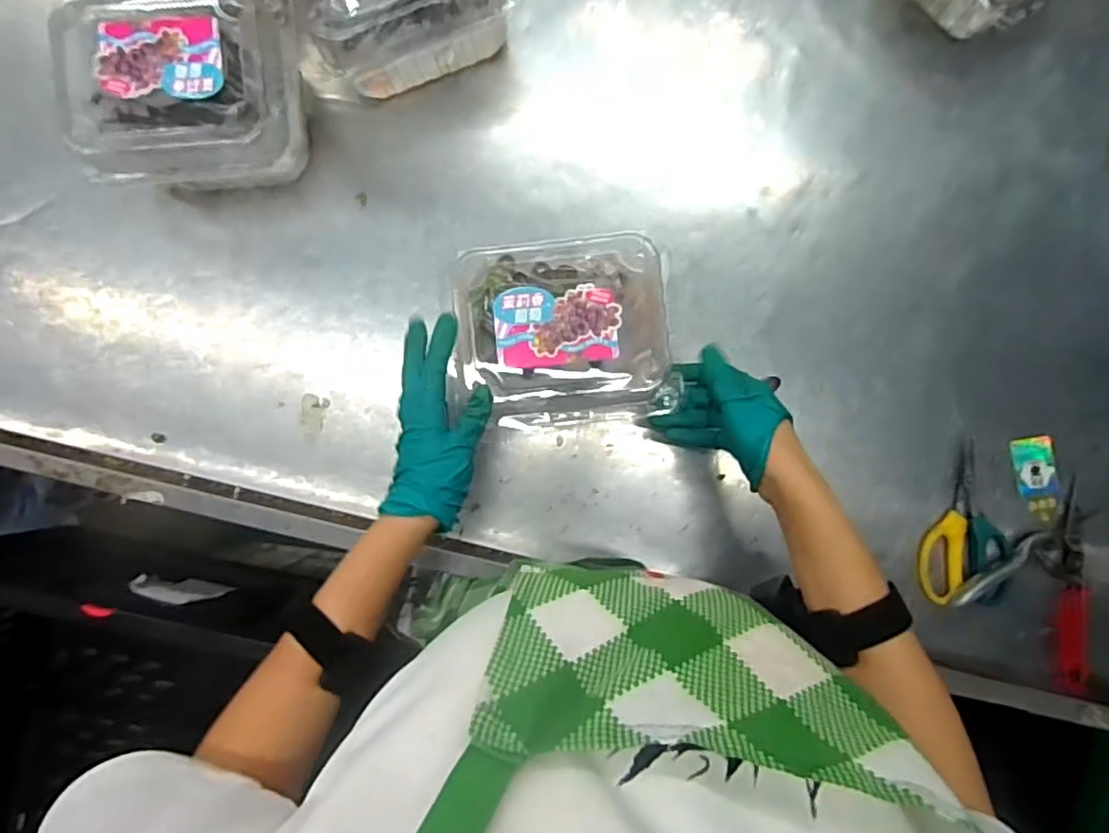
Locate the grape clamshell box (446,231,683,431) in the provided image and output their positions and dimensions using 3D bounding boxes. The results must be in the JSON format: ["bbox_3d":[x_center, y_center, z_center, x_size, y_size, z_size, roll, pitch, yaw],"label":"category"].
[{"bbox_3d":[0.008,-0.068,0.486,0.164,0.053,0.143,-5,87,0],"label":"grape clamshell box"}]

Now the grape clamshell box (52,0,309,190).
[{"bbox_3d":[-0.297,-0.274,0.527,0.175,0.113,0.168,-4,87,0],"label":"grape clamshell box"}]

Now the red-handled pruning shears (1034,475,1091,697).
[{"bbox_3d":[0.445,0.149,0.542,0.038,0.009,0.175,1,87,0],"label":"red-handled pruning shears"}]

